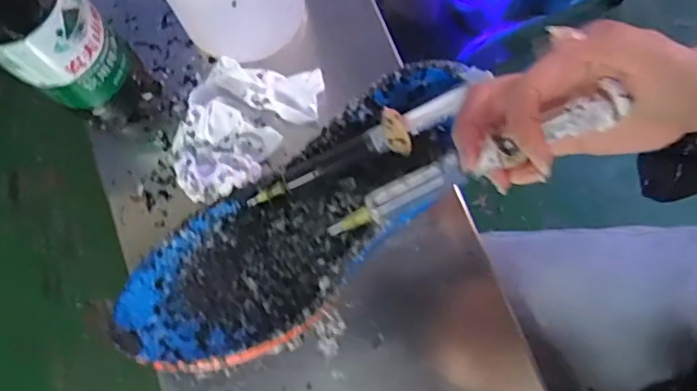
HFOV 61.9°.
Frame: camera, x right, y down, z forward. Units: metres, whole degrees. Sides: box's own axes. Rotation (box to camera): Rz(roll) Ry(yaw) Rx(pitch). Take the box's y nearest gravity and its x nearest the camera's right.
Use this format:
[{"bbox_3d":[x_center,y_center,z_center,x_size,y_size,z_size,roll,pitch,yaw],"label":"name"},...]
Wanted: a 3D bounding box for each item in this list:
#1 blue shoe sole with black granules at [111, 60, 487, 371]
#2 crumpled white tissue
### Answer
[{"bbox_3d":[-0.026,0.020,0.379,0.270,0.036,0.101,-36,78,-7],"label":"blue shoe sole with black granules"},{"bbox_3d":[-0.080,-0.056,0.416,0.081,0.027,0.120,42,81,10],"label":"crumpled white tissue"}]

